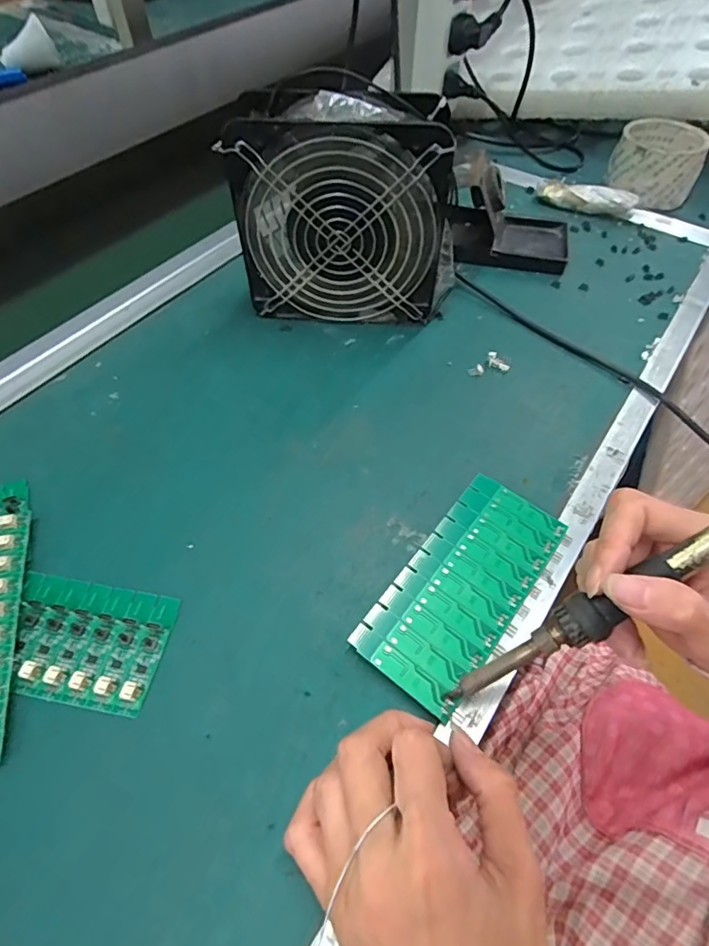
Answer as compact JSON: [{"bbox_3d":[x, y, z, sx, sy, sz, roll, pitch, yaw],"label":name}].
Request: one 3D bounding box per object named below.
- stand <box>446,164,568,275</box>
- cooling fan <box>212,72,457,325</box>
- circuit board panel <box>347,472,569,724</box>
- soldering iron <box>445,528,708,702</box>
[{"bbox_3d":[0.147,-0.243,0.473,0.115,0.067,0.081,11,56,8],"label":"stand"},{"bbox_3d":[-0.005,-0.193,0.384,0.157,0.158,0.054,4,55,3],"label":"cooling fan"},{"bbox_3d":[0.063,0.061,0.291,0.062,0.004,0.137,34,61,21],"label":"circuit board panel"},{"bbox_3d":[0.132,0.050,0.225,0.212,0.014,0.025,-35,57,13],"label":"soldering iron"}]

